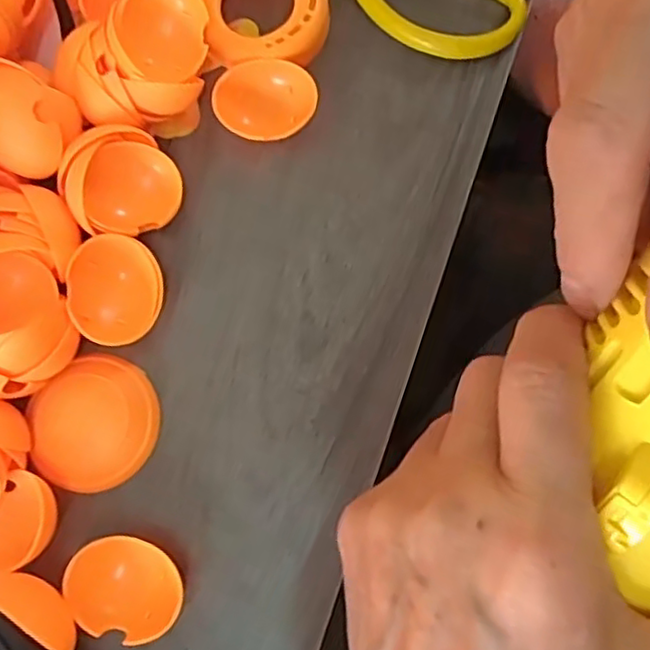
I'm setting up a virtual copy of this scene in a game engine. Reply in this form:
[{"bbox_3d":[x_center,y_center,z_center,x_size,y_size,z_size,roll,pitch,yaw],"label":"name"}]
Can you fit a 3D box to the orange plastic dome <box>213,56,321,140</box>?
[{"bbox_3d":[-0.026,-0.097,0.283,0.043,0.013,0.032,-9,79,0],"label":"orange plastic dome"}]

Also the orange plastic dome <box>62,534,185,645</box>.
[{"bbox_3d":[-0.074,0.098,0.244,0.042,0.014,0.034,27,81,6],"label":"orange plastic dome"}]

